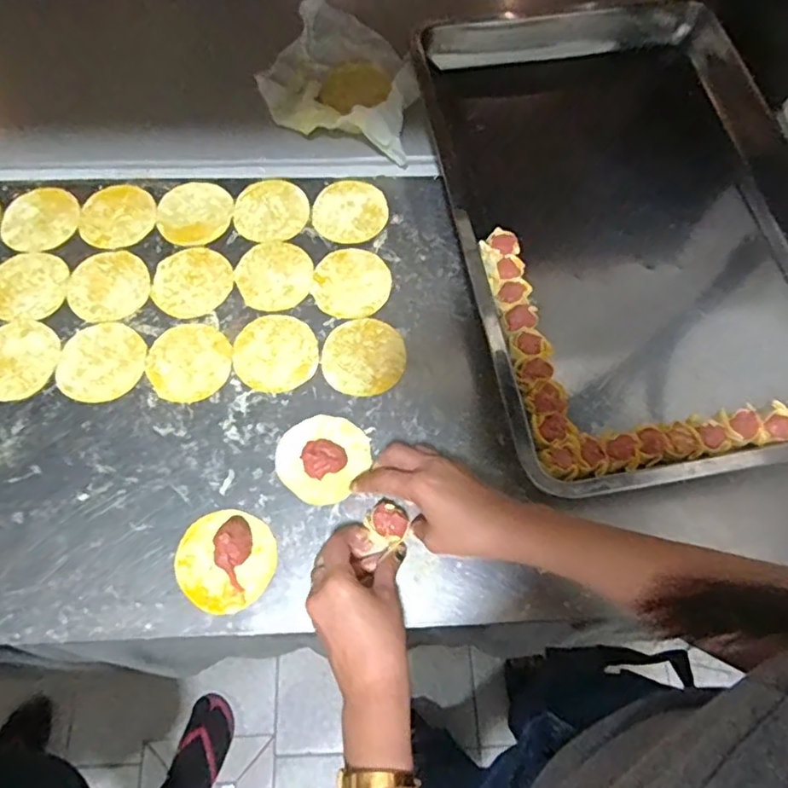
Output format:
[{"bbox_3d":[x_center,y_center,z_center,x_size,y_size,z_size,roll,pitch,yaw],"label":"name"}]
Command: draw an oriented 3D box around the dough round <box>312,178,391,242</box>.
[{"bbox_3d":[-0.049,-0.203,0.664,0.081,0.006,0.079,1,66,-2],"label":"dough round"}]

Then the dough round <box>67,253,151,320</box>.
[{"bbox_3d":[-0.291,-0.111,0.615,0.080,0.004,0.080,1,66,-2],"label":"dough round"}]

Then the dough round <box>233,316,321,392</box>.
[{"bbox_3d":[-0.116,-0.042,0.591,0.081,0.004,0.080,1,66,-2],"label":"dough round"}]

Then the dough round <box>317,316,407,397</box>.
[{"bbox_3d":[-0.030,-0.039,0.594,0.081,0.004,0.082,1,66,-2],"label":"dough round"}]

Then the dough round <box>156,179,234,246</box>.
[{"bbox_3d":[-0.219,-0.198,0.657,0.078,0.004,0.087,6,66,1],"label":"dough round"}]

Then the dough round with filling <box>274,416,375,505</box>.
[{"bbox_3d":[-0.065,0.052,0.540,0.078,0.024,0.080,1,66,-2],"label":"dough round with filling"}]

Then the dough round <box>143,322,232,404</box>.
[{"bbox_3d":[-0.200,-0.031,0.587,0.076,0.005,0.081,1,66,-2],"label":"dough round"}]

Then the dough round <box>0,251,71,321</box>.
[{"bbox_3d":[-0.376,-0.112,0.615,0.082,0.004,0.078,1,66,-2],"label":"dough round"}]

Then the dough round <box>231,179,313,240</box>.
[{"bbox_3d":[-0.135,-0.204,0.663,0.080,0.004,0.084,1,66,-2],"label":"dough round"}]

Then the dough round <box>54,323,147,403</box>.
[{"bbox_3d":[-0.284,-0.032,0.582,0.082,0.004,0.080,1,66,-2],"label":"dough round"}]

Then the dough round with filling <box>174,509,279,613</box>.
[{"bbox_3d":[-0.142,0.136,0.501,0.081,0.023,0.080,1,66,-2],"label":"dough round with filling"}]

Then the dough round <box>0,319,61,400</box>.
[{"bbox_3d":[-0.369,-0.035,0.582,0.081,0.004,0.083,1,66,-2],"label":"dough round"}]

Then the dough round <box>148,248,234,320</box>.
[{"bbox_3d":[-0.209,-0.117,0.623,0.081,0.004,0.079,1,66,-2],"label":"dough round"}]

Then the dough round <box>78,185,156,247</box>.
[{"bbox_3d":[-0.301,-0.194,0.653,0.081,0.004,0.083,1,66,-2],"label":"dough round"}]

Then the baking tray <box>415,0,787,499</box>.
[{"bbox_3d":[0.247,-0.235,0.661,0.387,0.062,0.672,-8,67,-6],"label":"baking tray"}]

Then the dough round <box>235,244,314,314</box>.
[{"bbox_3d":[-0.124,-0.124,0.629,0.078,0.004,0.082,1,66,-2],"label":"dough round"}]

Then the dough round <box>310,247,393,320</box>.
[{"bbox_3d":[-0.045,-0.116,0.626,0.082,0.004,0.080,1,66,-2],"label":"dough round"}]

